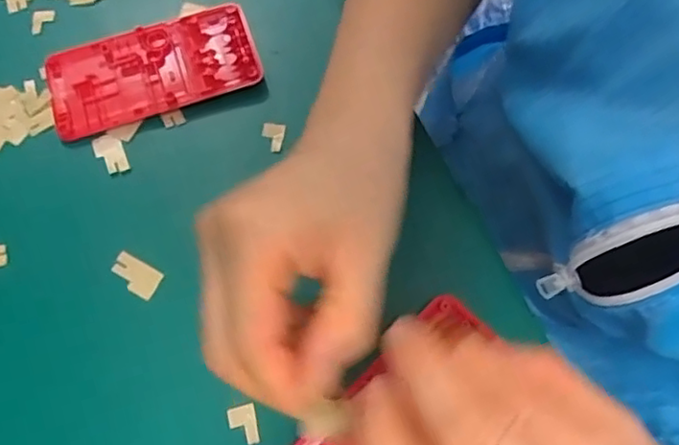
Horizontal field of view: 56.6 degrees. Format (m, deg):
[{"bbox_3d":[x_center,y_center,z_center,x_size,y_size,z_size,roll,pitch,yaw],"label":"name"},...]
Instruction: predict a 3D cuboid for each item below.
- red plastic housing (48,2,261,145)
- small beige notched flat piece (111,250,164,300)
[{"bbox_3d":[-0.111,-0.092,0.377,0.122,0.019,0.059,-17,68,-6],"label":"red plastic housing"},{"bbox_3d":[-0.108,0.028,0.333,0.027,0.004,0.017,30,88,10],"label":"small beige notched flat piece"}]

